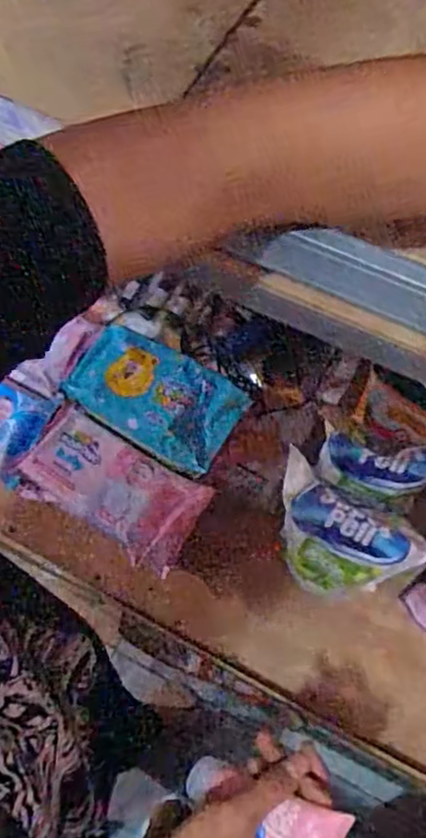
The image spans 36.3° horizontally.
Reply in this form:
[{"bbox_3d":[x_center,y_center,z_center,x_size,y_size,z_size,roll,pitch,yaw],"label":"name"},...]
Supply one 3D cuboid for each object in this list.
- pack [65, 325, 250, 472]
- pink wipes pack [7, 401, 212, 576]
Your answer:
[{"bbox_3d":[-0.065,-0.027,0.714,0.191,0.032,0.108,27,70,13],"label":"pack"},{"bbox_3d":[-0.113,0.077,0.718,0.193,0.055,0.105,26,69,12],"label":"pink wipes pack"}]

